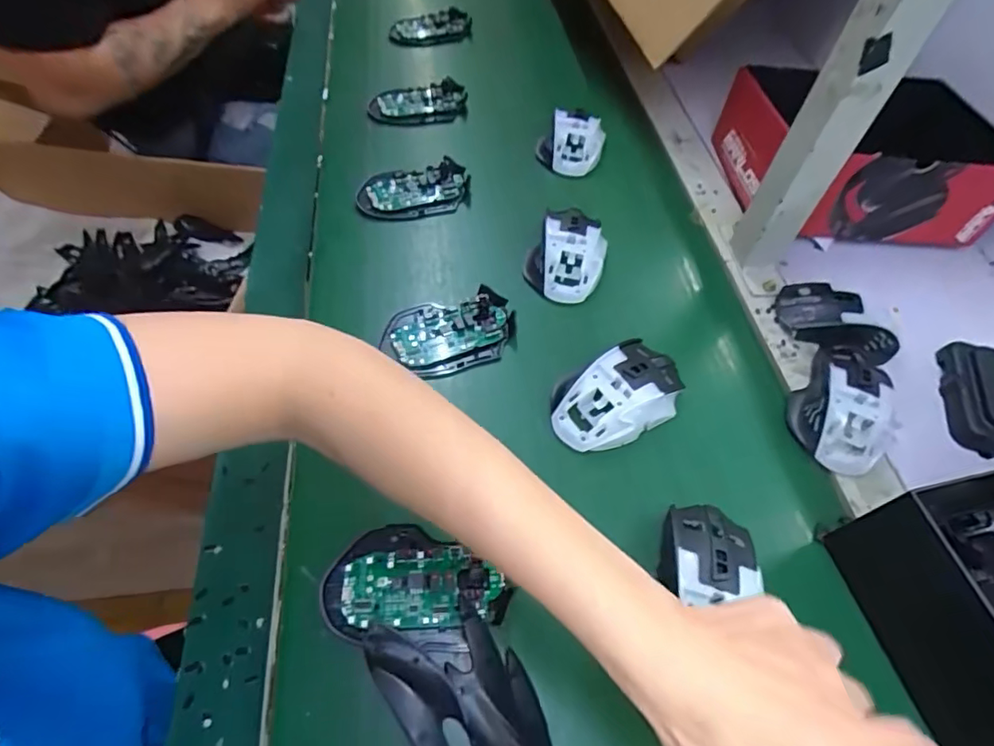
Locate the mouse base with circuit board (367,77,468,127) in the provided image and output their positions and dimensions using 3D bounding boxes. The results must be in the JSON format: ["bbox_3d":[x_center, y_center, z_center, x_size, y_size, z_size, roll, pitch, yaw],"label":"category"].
[{"bbox_3d":[-0.098,-0.331,0.662,0.118,0.019,0.061,-3,74,0],"label":"mouse base with circuit board"}]

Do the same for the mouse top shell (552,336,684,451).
[{"bbox_3d":[0.097,0.017,0.415,0.107,0.035,0.063,-29,61,-21],"label":"mouse top shell"}]

